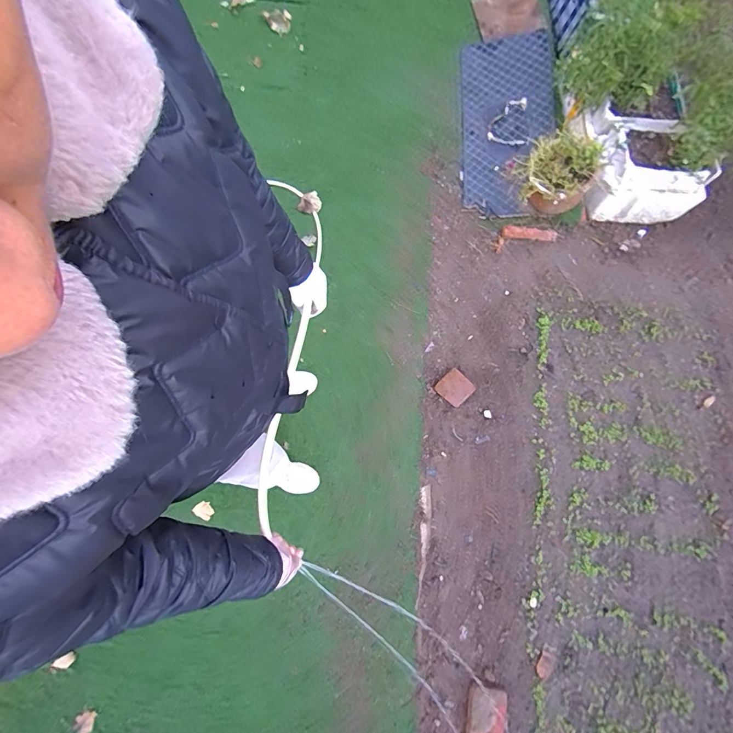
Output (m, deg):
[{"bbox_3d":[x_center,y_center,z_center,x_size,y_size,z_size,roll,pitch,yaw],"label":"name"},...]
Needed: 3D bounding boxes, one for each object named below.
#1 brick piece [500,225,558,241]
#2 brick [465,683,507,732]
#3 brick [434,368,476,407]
[{"bbox_3d":[0.681,-0.556,1.589,0.237,0.031,0.051,5,77,-4],"label":"brick piece"},{"bbox_3d":[0.377,1.148,1.213,0.107,0.081,0.221,12,76,-2],"label":"brick"},{"bbox_3d":[0.341,0.082,1.465,0.121,0.057,0.120,-44,81,-9],"label":"brick"}]

